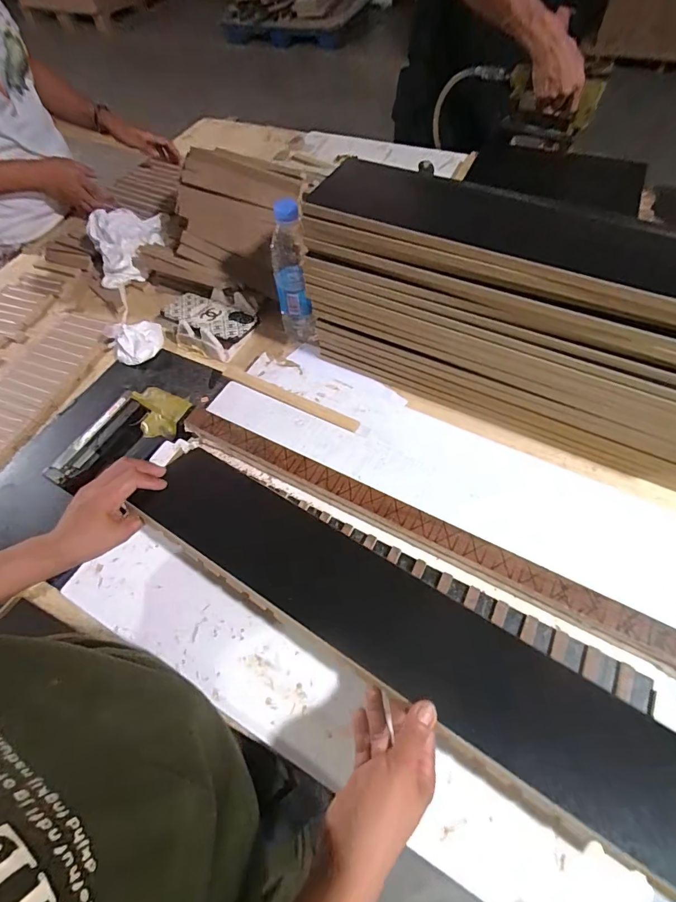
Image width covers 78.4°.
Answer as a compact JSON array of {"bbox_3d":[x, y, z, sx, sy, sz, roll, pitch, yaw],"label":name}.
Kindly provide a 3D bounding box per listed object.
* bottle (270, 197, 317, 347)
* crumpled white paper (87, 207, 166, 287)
[{"bbox_3d":[-0.069,-0.261,0.635,0.057,0.212,0.062,-10,59,-2],"label":"bottle"},{"bbox_3d":[-0.394,-0.390,0.778,0.144,0.077,0.127,-26,61,-11],"label":"crumpled white paper"}]

